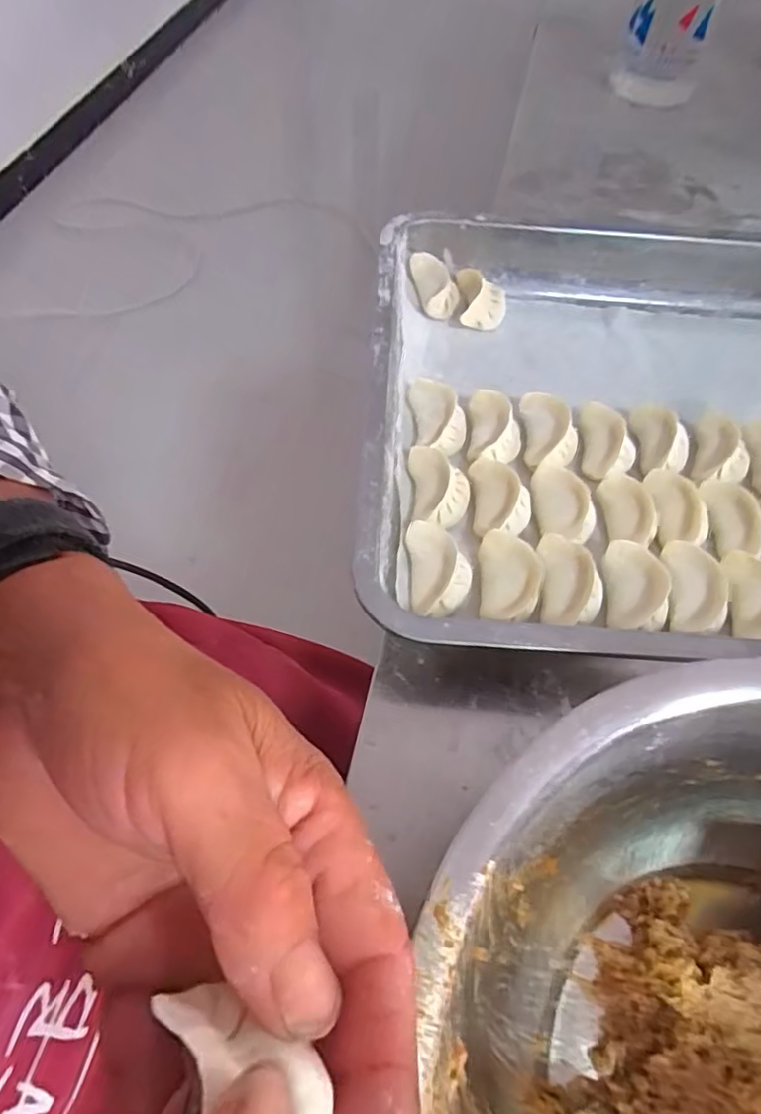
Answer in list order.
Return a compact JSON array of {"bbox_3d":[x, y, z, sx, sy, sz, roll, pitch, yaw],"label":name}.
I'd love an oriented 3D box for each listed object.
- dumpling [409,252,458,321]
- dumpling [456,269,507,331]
[{"bbox_3d":[0.042,-0.203,0.463,0.032,0.030,0.051,-13,60,-10],"label":"dumpling"},{"bbox_3d":[0.076,-0.192,0.460,0.035,0.022,0.051,3,58,0],"label":"dumpling"}]

